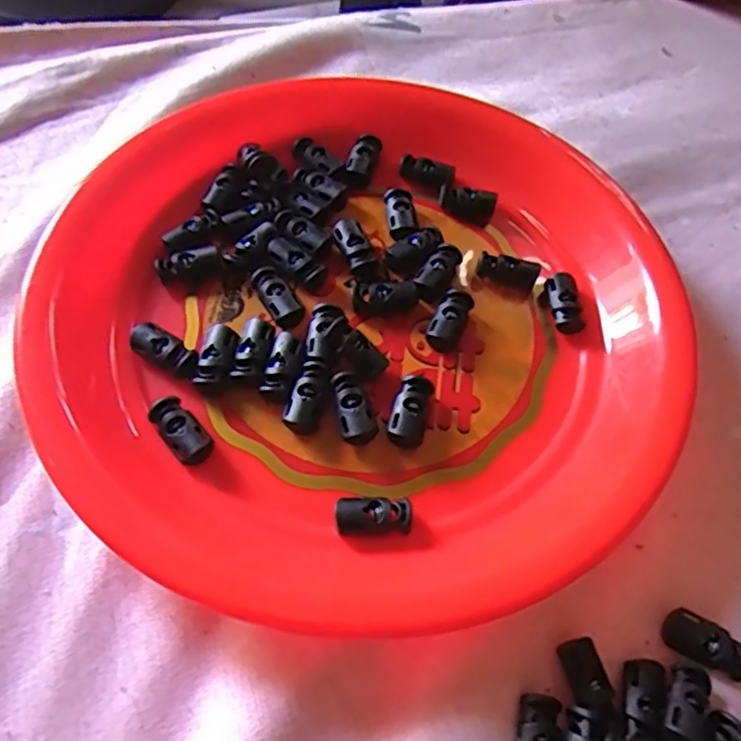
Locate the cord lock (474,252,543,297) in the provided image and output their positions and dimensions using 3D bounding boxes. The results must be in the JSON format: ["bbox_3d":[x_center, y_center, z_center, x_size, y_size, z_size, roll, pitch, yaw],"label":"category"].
[{"bbox_3d":[0.062,-0.044,0.291,0.028,0.011,0.012,20,60,8],"label":"cord lock"}]

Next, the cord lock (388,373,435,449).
[{"bbox_3d":[0.016,0.016,0.252,0.014,0.011,0.028,13,60,4],"label":"cord lock"}]

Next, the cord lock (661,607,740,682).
[{"bbox_3d":[0.115,0.095,0.220,0.027,0.009,0.014,30,62,13],"label":"cord lock"}]

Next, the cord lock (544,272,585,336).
[{"bbox_3d":[0.085,-0.030,0.285,0.014,0.009,0.029,-3,60,-5],"label":"cord lock"}]

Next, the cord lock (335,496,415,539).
[{"bbox_3d":[0.001,0.052,0.232,0.028,0.008,0.013,-3,60,-6],"label":"cord lock"}]

